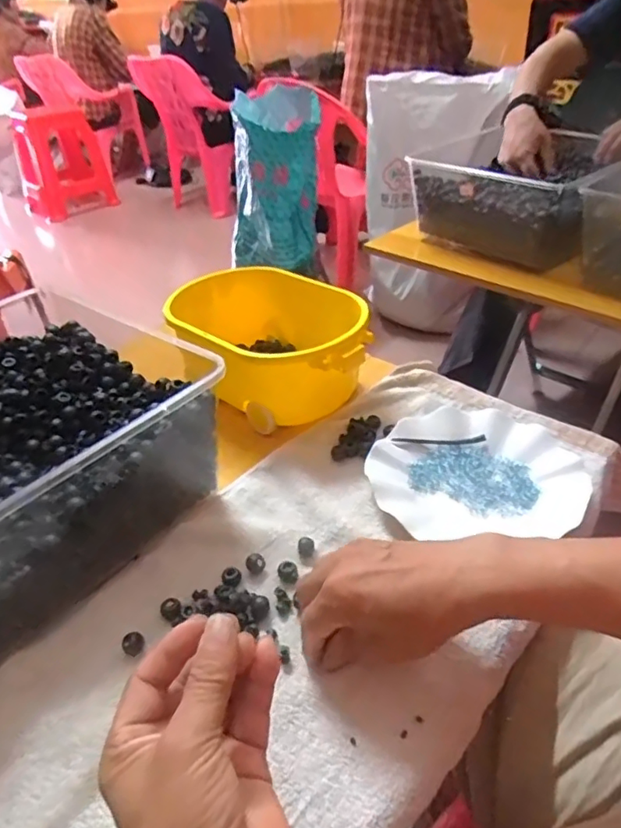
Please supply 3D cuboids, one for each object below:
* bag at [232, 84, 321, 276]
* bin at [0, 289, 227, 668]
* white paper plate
[{"bbox_3d":[-0.107,-0.664,1.695,0.285,0.439,0.320,-6,37,-1],"label":"bag"},{"bbox_3d":[-0.255,0.037,0.502,0.287,0.139,0.283,25,46,34],"label":"bin"},{"bbox_3d":[0.152,0.048,0.538,0.189,0.022,0.150,-4,37,1],"label":"white paper plate"}]

